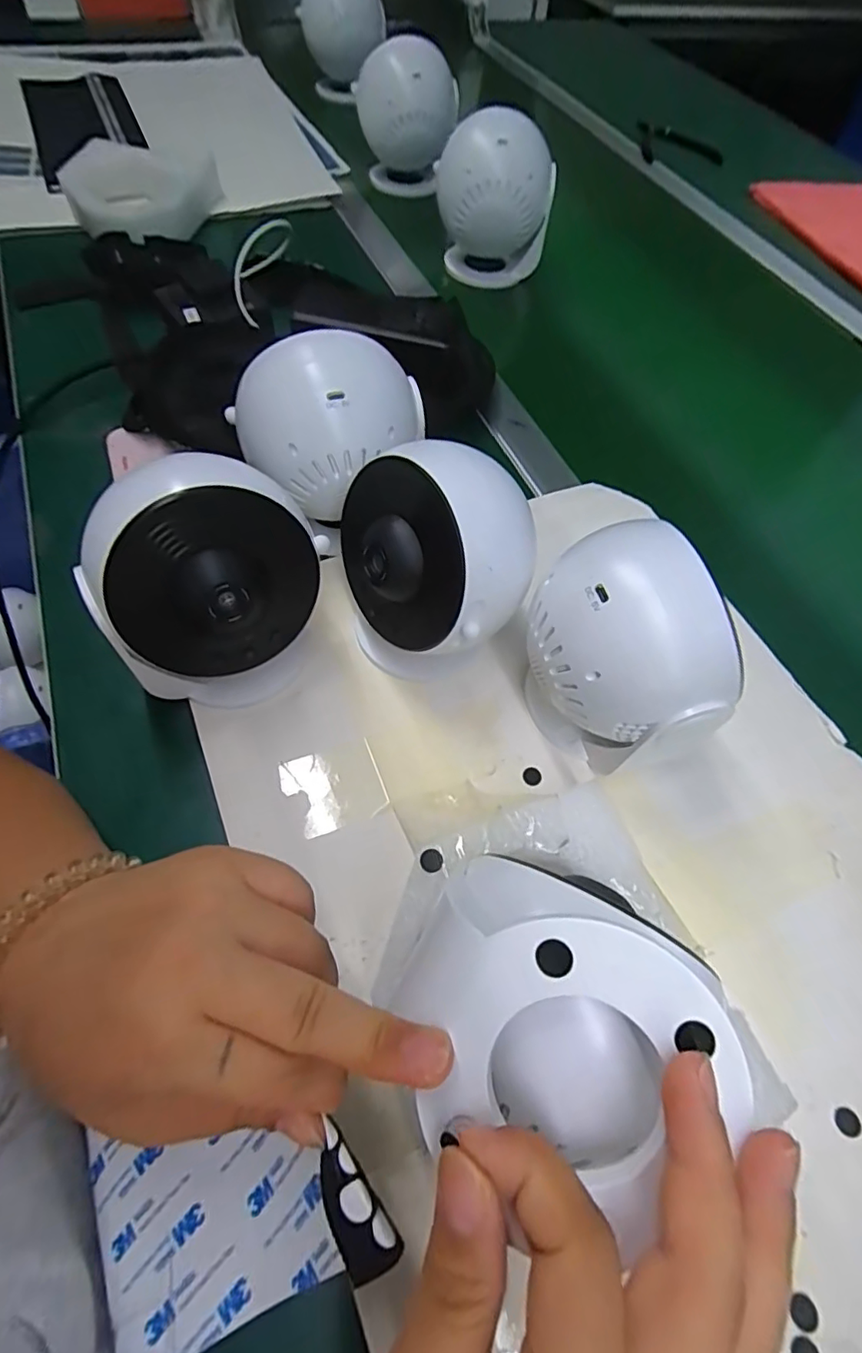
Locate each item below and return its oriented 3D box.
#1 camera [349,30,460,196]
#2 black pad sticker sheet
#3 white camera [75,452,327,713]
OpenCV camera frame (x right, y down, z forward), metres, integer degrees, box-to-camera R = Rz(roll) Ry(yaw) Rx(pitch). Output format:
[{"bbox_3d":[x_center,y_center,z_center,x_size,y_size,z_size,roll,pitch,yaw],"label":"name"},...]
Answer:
[{"bbox_3d":[-0.031,-0.633,0.643,0.116,0.130,0.099,1,62,-6],"label":"camera"},{"bbox_3d":[-0.023,0.150,0.161,0.015,0.004,0.036,-28,73,-12],"label":"black pad sticker sheet"},{"bbox_3d":[-0.116,-0.046,0.292,0.088,0.121,0.104,37,64,16],"label":"white camera"}]

